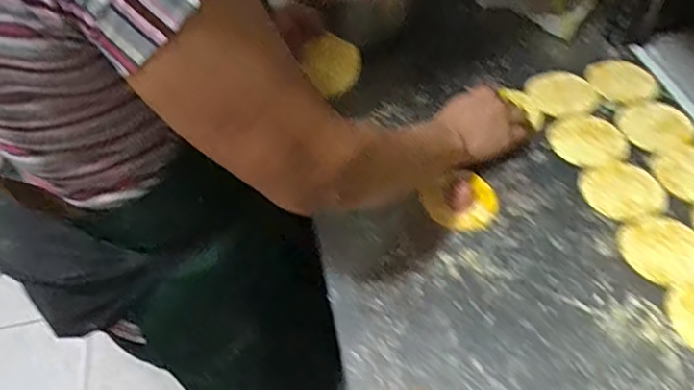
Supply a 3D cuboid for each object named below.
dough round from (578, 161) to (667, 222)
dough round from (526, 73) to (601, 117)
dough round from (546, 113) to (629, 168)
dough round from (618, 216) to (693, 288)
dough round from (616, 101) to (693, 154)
[{"bbox_3d":[0.311,-0.006,0.689,0.087,0.004,0.082,-3,49,3],"label":"dough round"},{"bbox_3d":[0.280,-0.131,0.794,0.088,0.010,0.088,-3,49,3],"label":"dough round"},{"bbox_3d":[0.290,-0.068,0.739,0.087,0.005,0.084,-3,49,3],"label":"dough round"},{"bbox_3d":[0.327,0.054,0.627,0.083,0.004,0.081,-3,49,3],"label":"dough round"},{"bbox_3d":[0.383,-0.085,0.755,0.086,0.004,0.087,-3,49,3],"label":"dough round"}]

